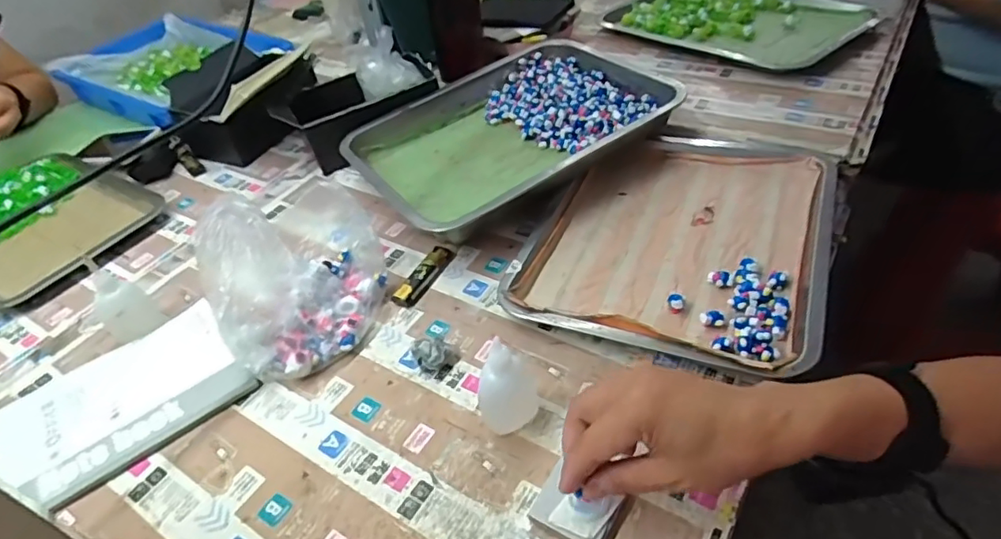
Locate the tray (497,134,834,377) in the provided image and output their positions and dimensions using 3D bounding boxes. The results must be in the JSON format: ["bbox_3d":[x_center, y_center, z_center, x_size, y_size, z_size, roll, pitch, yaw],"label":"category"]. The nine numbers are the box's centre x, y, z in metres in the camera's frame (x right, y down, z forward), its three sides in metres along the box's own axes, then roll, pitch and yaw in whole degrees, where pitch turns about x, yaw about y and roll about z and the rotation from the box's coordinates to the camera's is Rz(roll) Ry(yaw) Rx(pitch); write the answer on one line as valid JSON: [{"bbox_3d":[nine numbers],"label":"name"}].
[{"bbox_3d":[0.171,-0.038,0.559,0.261,0.035,0.307,13,47,22],"label":"tray"}]

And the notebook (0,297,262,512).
[{"bbox_3d":[-0.330,0.110,0.499,0.187,0.014,0.150,-36,49,-26],"label":"notebook"}]

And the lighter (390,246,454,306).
[{"bbox_3d":[-0.075,0.005,0.566,0.021,0.014,0.079,16,48,25],"label":"lighter"}]

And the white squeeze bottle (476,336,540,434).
[{"bbox_3d":[0.004,0.080,0.424,0.044,0.085,0.041,-6,43,3],"label":"white squeeze bottle"}]

